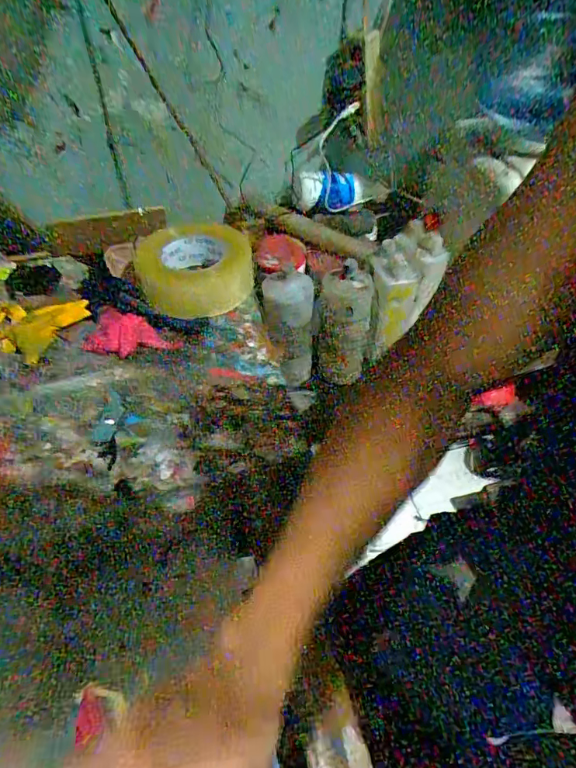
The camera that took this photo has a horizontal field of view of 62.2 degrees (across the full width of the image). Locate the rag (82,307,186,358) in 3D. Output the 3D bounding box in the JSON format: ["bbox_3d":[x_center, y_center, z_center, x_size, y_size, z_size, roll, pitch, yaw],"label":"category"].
[{"bbox_3d":[-0.174,-0.055,0.540,0.102,0.020,0.054,13,48,8],"label":"rag"}]

